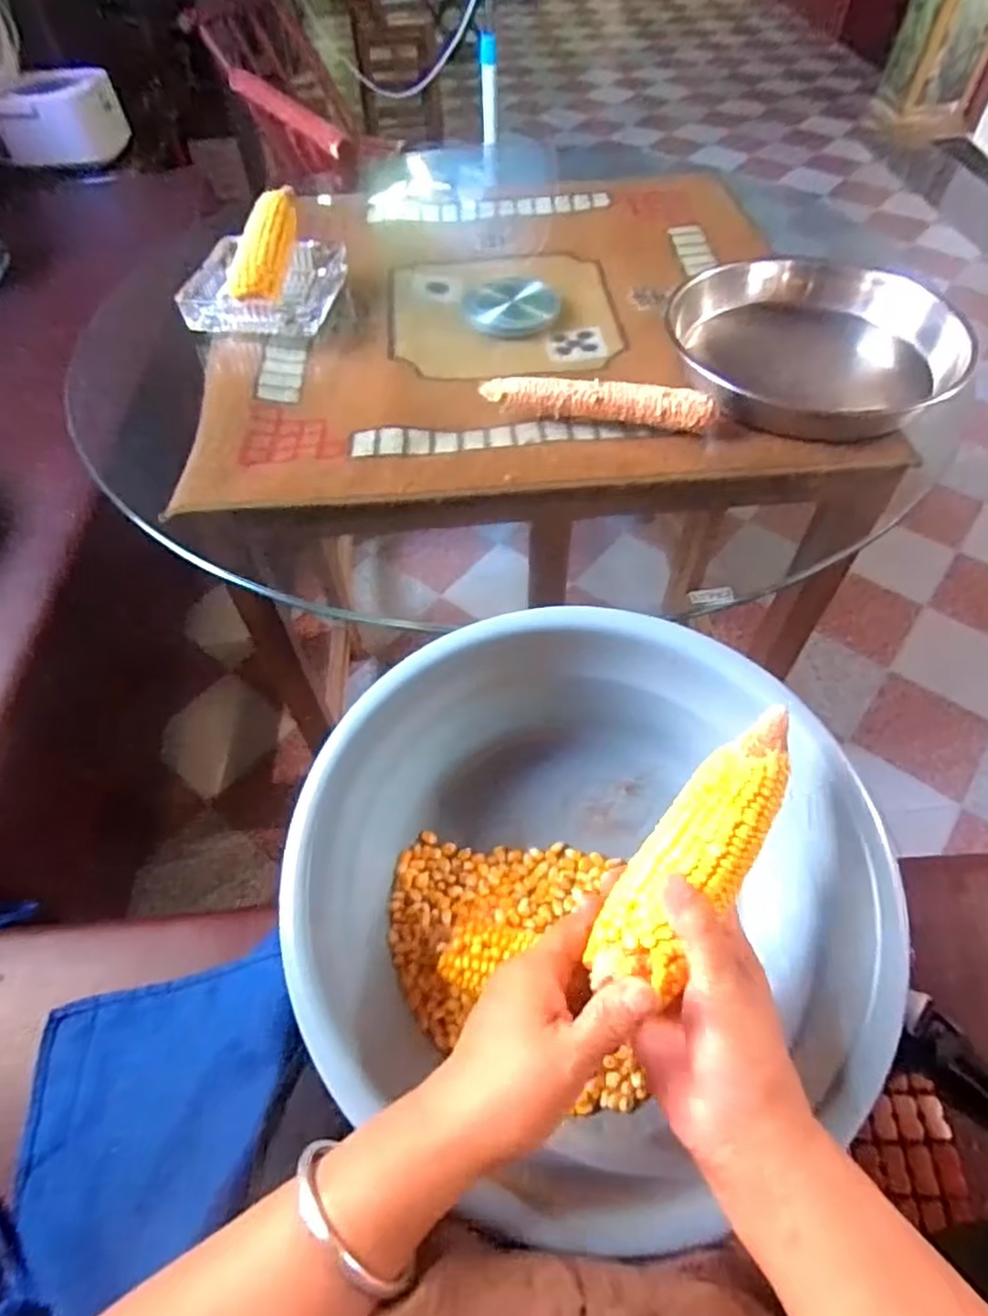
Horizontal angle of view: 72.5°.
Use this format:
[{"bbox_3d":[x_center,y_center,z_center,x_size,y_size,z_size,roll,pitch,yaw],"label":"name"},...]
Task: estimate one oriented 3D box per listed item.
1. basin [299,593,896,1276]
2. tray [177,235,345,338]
[{"bbox_3d":[0.049,0.143,0.434,0.335,0.140,0.322,2,56,-2],"label":"basin"},{"bbox_3d":[-0.251,-0.413,0.754,0.149,0.048,0.160,6,55,5],"label":"tray"}]

